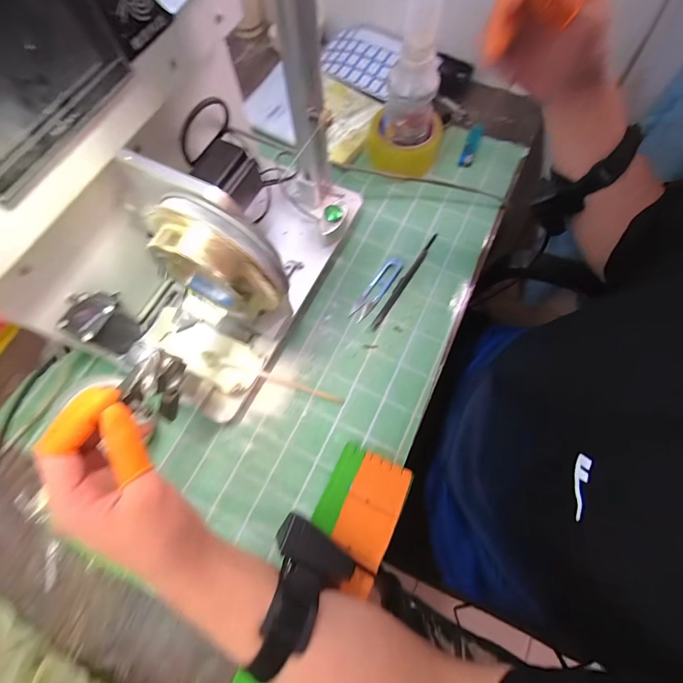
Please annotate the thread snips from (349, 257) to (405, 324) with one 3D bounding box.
[{"bbox_3d":[0.046,-0.069,0.434,0.023,0.012,0.100,35,75,13],"label":"thread snips"}]

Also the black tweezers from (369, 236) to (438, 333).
[{"bbox_3d":[0.083,-0.081,0.440,0.011,0.007,0.162,32,74,12],"label":"black tweezers"}]

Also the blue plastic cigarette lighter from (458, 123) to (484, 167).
[{"bbox_3d":[0.201,-0.304,0.512,0.021,0.006,0.095,20,72,8],"label":"blue plastic cigarette lighter"}]

